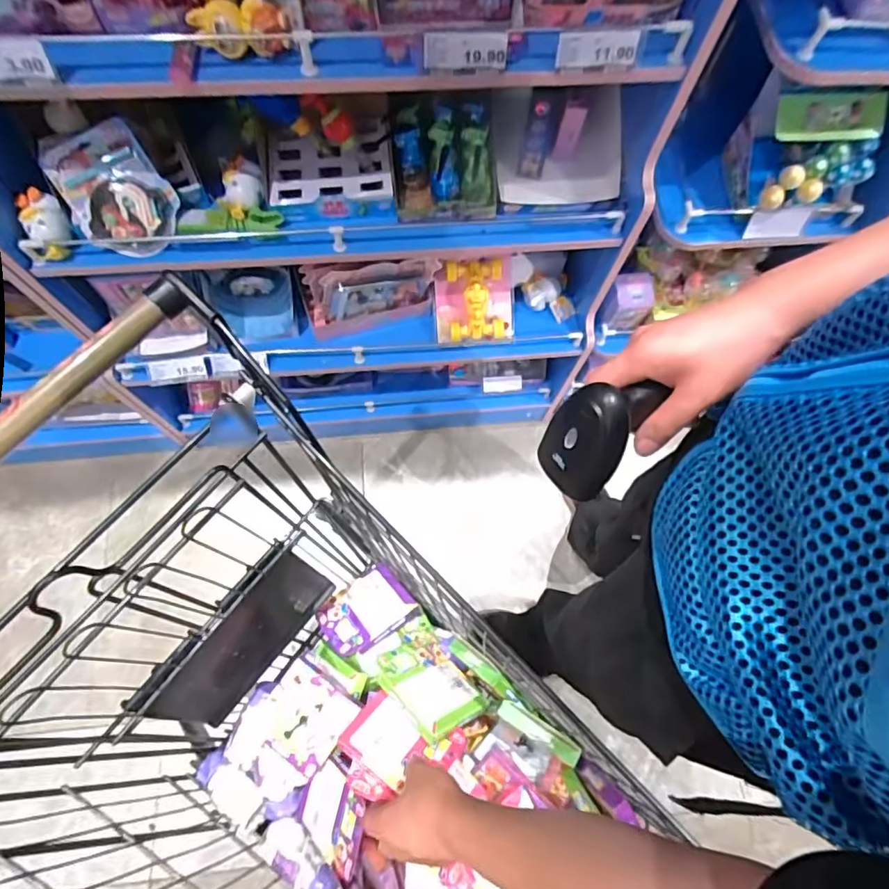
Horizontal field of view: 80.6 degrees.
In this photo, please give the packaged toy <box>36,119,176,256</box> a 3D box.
[{"bbox_3d":[-0.441,-0.341,0.707,0.128,0.030,0.162,-27,109,-2],"label":"packaged toy"}]

